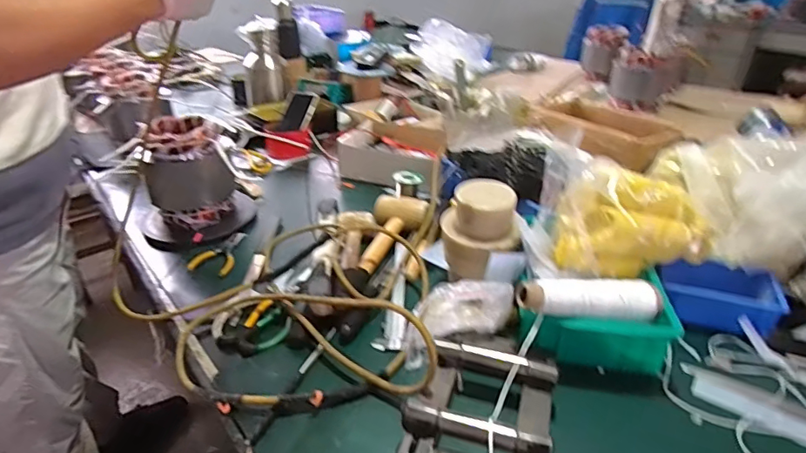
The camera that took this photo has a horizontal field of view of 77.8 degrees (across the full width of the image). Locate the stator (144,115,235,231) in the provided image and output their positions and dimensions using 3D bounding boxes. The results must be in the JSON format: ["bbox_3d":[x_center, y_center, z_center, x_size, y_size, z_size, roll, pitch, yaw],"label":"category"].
[{"bbox_3d":[-0.397,-0.099,0.914,0.130,0.172,0.129,-22,37,-28],"label":"stator"}]

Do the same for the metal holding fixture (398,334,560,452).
[{"bbox_3d":[0.086,0.186,0.525,0.135,0.052,0.192,8,34,17],"label":"metal holding fixture"}]

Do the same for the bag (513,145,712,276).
[{"bbox_3d":[0.284,-0.023,0.674,0.275,0.142,0.125,-10,33,-12],"label":"bag"}]

